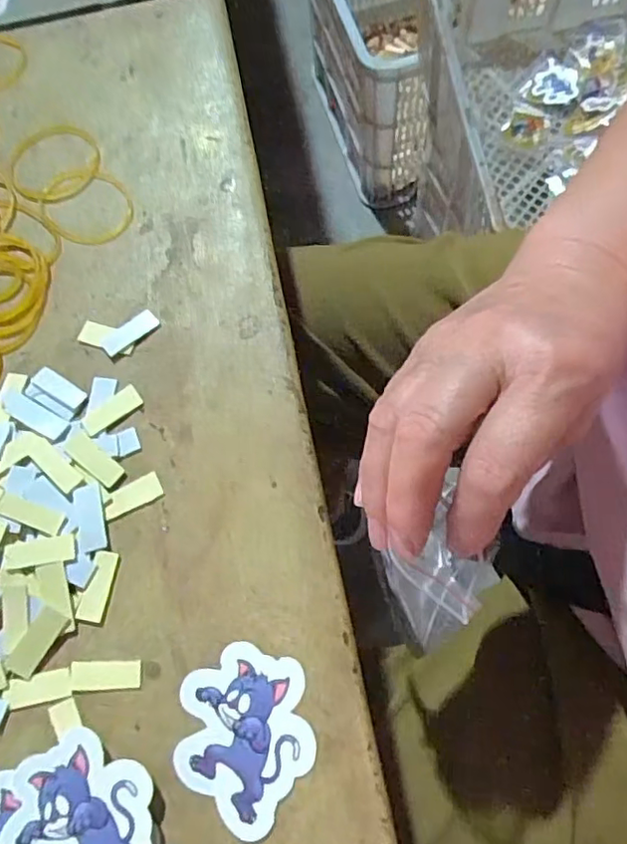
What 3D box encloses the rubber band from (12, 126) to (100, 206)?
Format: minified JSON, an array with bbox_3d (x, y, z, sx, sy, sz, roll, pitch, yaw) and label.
[{"bbox_3d":[-0.138,-0.138,0.316,0.048,0.004,0.048,-11,71,-2],"label":"rubber band"}]

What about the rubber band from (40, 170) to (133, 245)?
[{"bbox_3d":[-0.118,-0.112,0.309,0.042,0.004,0.050,-39,78,-8],"label":"rubber band"}]

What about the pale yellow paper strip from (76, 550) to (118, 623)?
[{"bbox_3d":[-0.090,0.068,0.247,0.011,0.004,0.028,9,72,5],"label":"pale yellow paper strip"}]

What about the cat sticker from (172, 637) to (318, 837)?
[{"bbox_3d":[-0.027,0.117,0.229,0.054,0.004,0.057,33,76,12],"label":"cat sticker"}]

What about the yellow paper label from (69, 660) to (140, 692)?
[{"bbox_3d":[-0.083,0.101,0.238,0.028,0.004,0.011,-3,71,1],"label":"yellow paper label"}]

